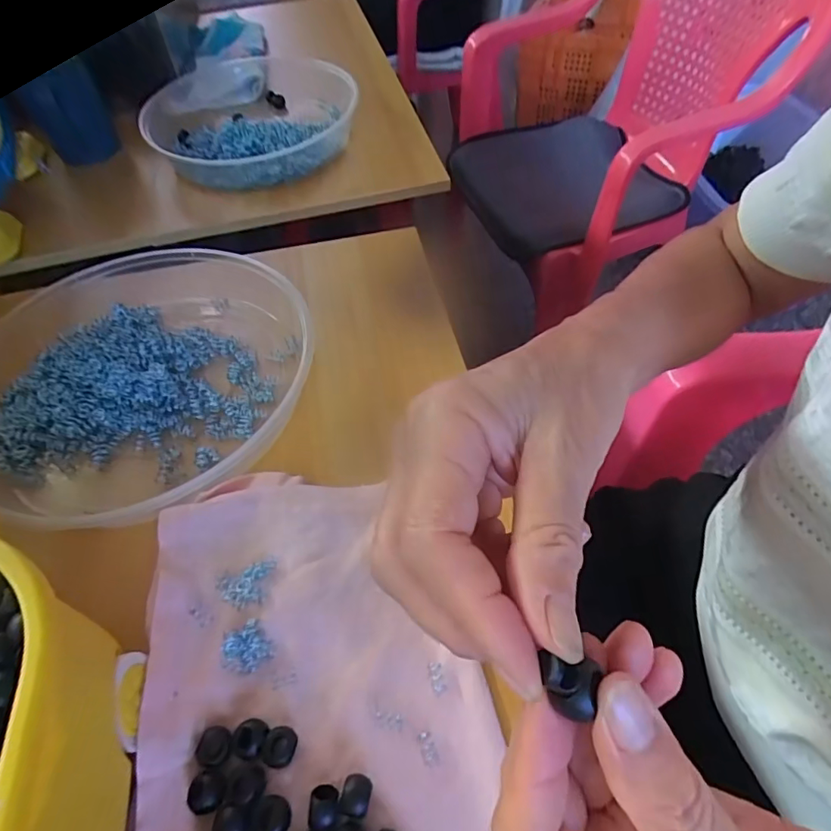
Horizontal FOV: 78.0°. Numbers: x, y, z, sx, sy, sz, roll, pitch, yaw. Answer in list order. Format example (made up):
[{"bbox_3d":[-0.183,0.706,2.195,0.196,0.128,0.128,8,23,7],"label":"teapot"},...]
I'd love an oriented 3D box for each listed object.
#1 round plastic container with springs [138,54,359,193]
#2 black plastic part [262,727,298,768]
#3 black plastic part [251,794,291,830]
[{"bbox_3d":[-0.177,-0.315,0.542,0.202,0.056,0.201,-1,52,2],"label":"round plastic container with springs"},{"bbox_3d":[-0.061,0.147,0.228,0.014,0.006,0.015,-2,54,2],"label":"black plastic part"},{"bbox_3d":[-0.060,0.168,0.213,0.014,0.009,0.015,-1,52,2],"label":"black plastic part"}]

